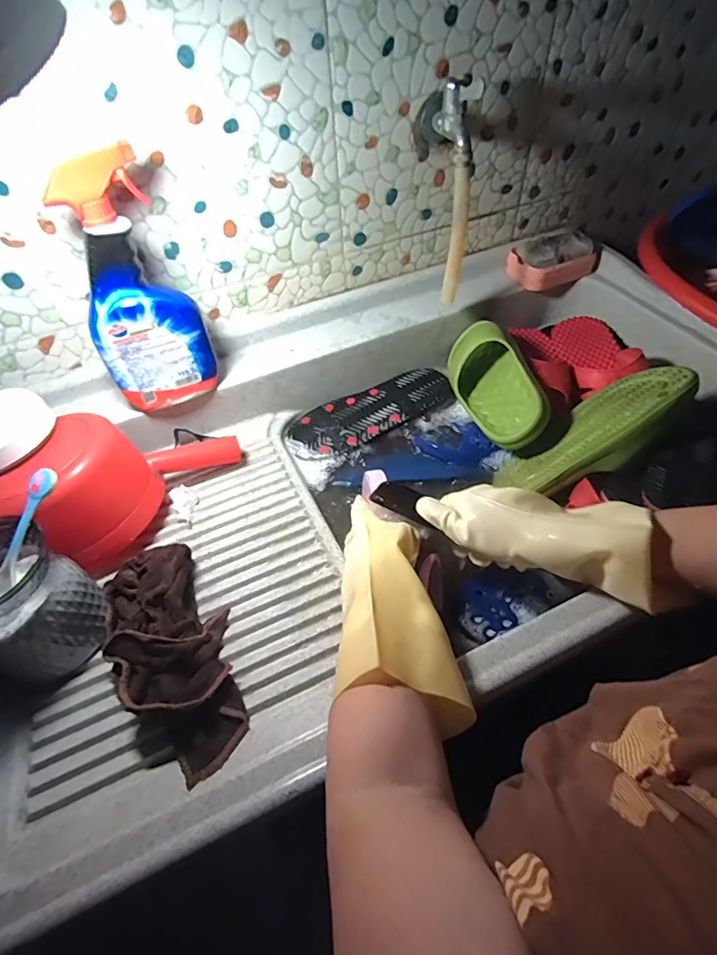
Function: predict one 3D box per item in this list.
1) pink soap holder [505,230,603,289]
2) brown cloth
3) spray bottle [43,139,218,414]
[{"bbox_3d":[0.308,-0.341,0.734,0.135,0.051,0.073,-14,51,-7],"label":"pink soap holder"},{"bbox_3d":[-0.168,0.147,0.425,0.095,0.055,0.221,-32,56,-20],"label":"brown cloth"},{"bbox_3d":[-0.247,-0.201,0.522,0.118,0.252,0.068,-26,54,-16],"label":"spray bottle"}]

